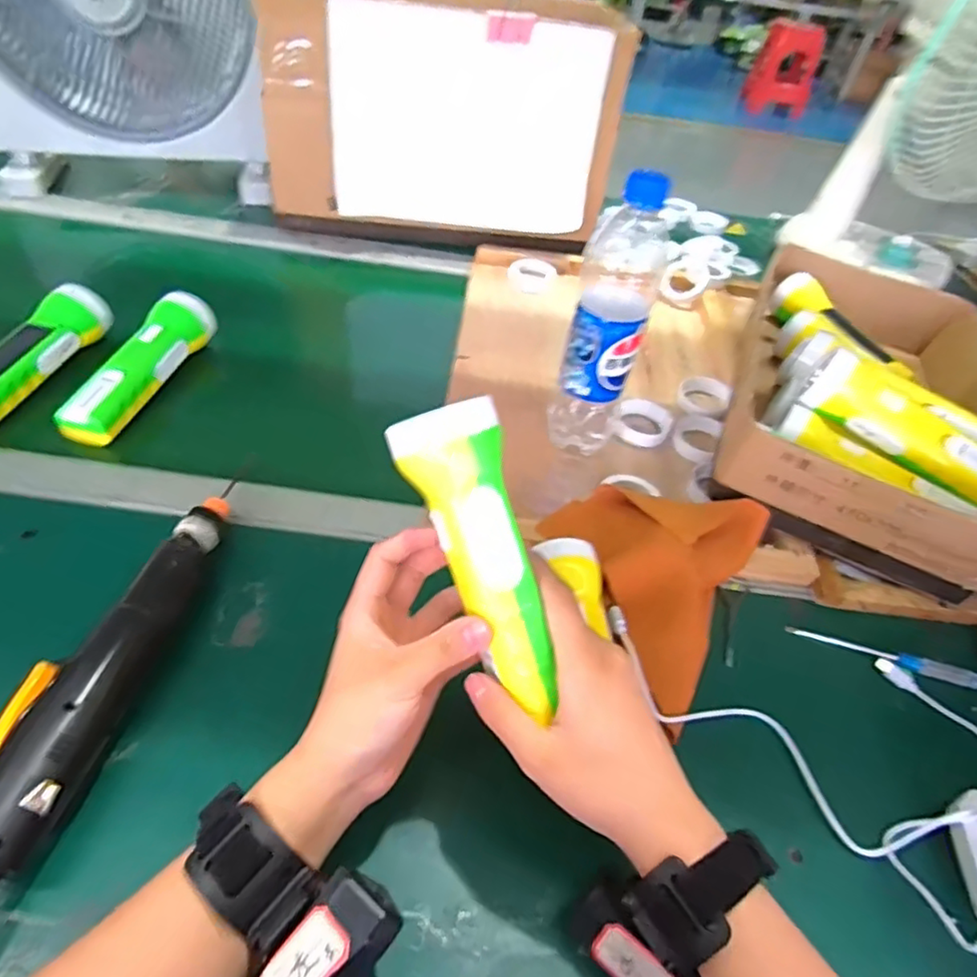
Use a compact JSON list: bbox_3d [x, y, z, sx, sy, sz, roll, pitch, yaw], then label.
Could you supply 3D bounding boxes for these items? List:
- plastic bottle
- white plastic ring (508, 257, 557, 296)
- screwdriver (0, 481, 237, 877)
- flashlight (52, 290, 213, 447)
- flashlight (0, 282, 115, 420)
[{"bbox_3d":[0.094,-0.129,0.504,0.060,0.232,0.062,14,46,7],"label":"plastic bottle"},{"bbox_3d":[0.053,-0.263,0.774,0.056,0.021,0.063,7,46,0],"label":"white plastic ring"},{"bbox_3d":[-0.220,0.090,0.379,0.045,0.047,0.254,8,46,1],"label":"screwdriver"},{"bbox_3d":[-0.314,-0.111,0.566,0.042,0.047,0.180,14,46,6],"label":"flashlight"},{"bbox_3d":[-0.415,-0.117,0.555,0.051,0.051,0.181,15,46,8],"label":"flashlight"}]

